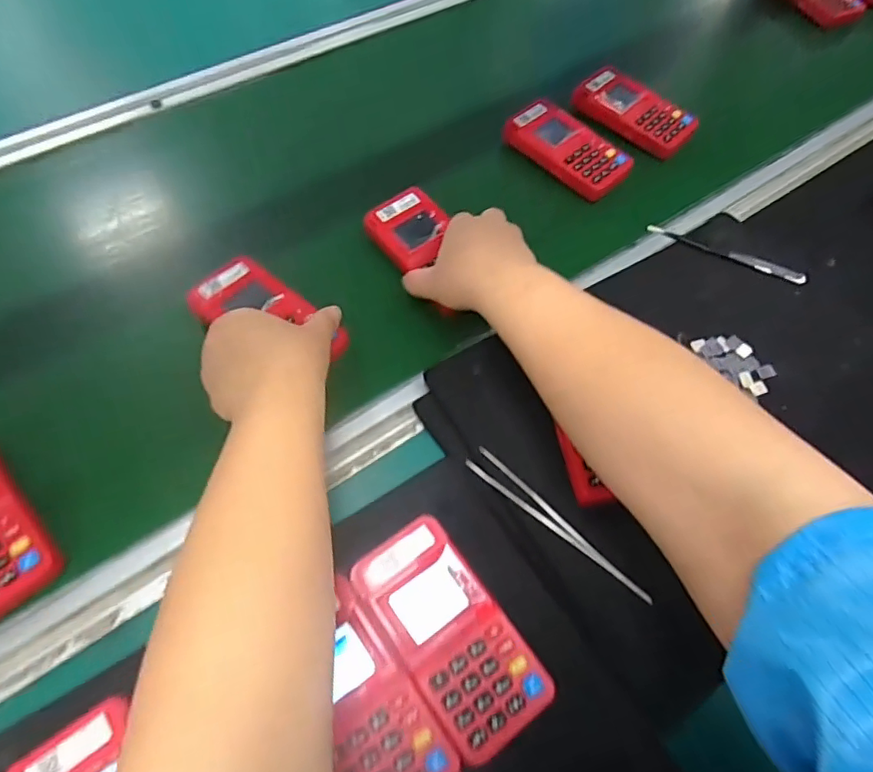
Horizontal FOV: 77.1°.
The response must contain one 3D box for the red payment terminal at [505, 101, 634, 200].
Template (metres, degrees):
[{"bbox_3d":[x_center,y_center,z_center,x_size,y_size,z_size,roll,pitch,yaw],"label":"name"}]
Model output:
[{"bbox_3d":[0.130,-0.234,0.536,0.063,0.025,0.119,-38,69,-22],"label":"red payment terminal"}]

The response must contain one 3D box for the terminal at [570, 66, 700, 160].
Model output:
[{"bbox_3d":[0.208,-0.286,0.571,0.125,0.029,0.053,37,64,17],"label":"terminal"}]

